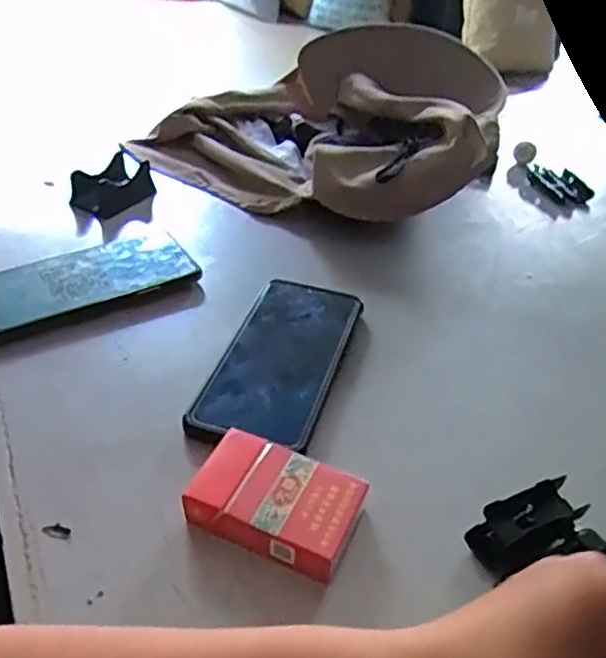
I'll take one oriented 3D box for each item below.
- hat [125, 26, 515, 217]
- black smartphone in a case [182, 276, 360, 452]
[{"bbox_3d":[0.014,-0.214,0.689,0.357,0.104,0.257,17,40,15],"label":"hat"},{"bbox_3d":[-0.016,0.020,0.470,0.080,0.011,0.167,14,40,11],"label":"black smartphone in a case"}]

